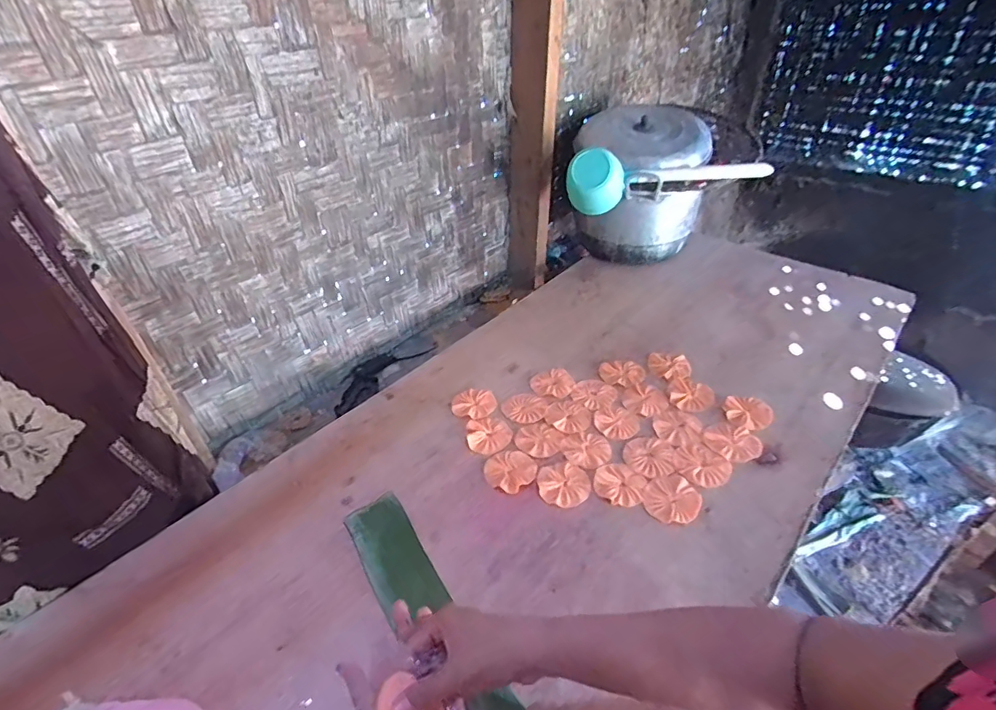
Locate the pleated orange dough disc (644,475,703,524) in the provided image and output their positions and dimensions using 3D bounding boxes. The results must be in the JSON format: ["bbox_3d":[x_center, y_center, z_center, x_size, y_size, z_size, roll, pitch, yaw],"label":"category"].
[{"bbox_3d":[0.242,0.200,0.678,0.080,0.004,0.070,-23,43,-22],"label":"pleated orange dough disc"}]

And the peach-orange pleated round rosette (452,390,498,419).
[{"bbox_3d":[-0.039,0.083,0.838,0.076,0.005,0.074,-2,39,2],"label":"peach-orange pleated round rosette"}]

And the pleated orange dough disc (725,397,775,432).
[{"bbox_3d":[0.405,0.092,0.790,0.071,0.014,0.064,17,43,24],"label":"pleated orange dough disc"}]

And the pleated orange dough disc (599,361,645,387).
[{"bbox_3d":[0.227,0.033,0.889,0.079,0.011,0.063,0,39,5],"label":"pleated orange dough disc"}]

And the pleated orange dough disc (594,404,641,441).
[{"bbox_3d":[0.196,0.108,0.797,0.068,0.004,0.072,-2,39,2],"label":"pleated orange dough disc"}]

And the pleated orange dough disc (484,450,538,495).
[{"bbox_3d":[0.018,0.171,0.725,0.074,0.006,0.072,-2,39,2],"label":"pleated orange dough disc"}]

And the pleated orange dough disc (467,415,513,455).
[{"bbox_3d":[-0.014,0.126,0.780,0.069,0.006,0.075,-2,39,2],"label":"pleated orange dough disc"}]

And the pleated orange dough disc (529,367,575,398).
[{"bbox_3d":[0.099,0.051,0.876,0.076,0.004,0.074,-2,39,2],"label":"pleated orange dough disc"}]

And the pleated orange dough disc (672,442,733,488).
[{"bbox_3d":[0.303,0.160,0.722,0.079,0.004,0.075,-2,39,2],"label":"pleated orange dough disc"}]

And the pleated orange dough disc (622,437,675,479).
[{"bbox_3d":[0.228,0.154,0.738,0.071,0.004,0.078,-2,39,2],"label":"pleated orange dough disc"}]

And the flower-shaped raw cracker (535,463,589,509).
[{"bbox_3d":[0.094,0.184,0.703,0.073,0.005,0.072,13,42,20],"label":"flower-shaped raw cracker"}]

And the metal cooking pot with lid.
[{"bbox_3d":[0.333,-0.378,1.133,0.285,0.295,0.227,-4,39,-1],"label":"metal cooking pot with lid"}]

